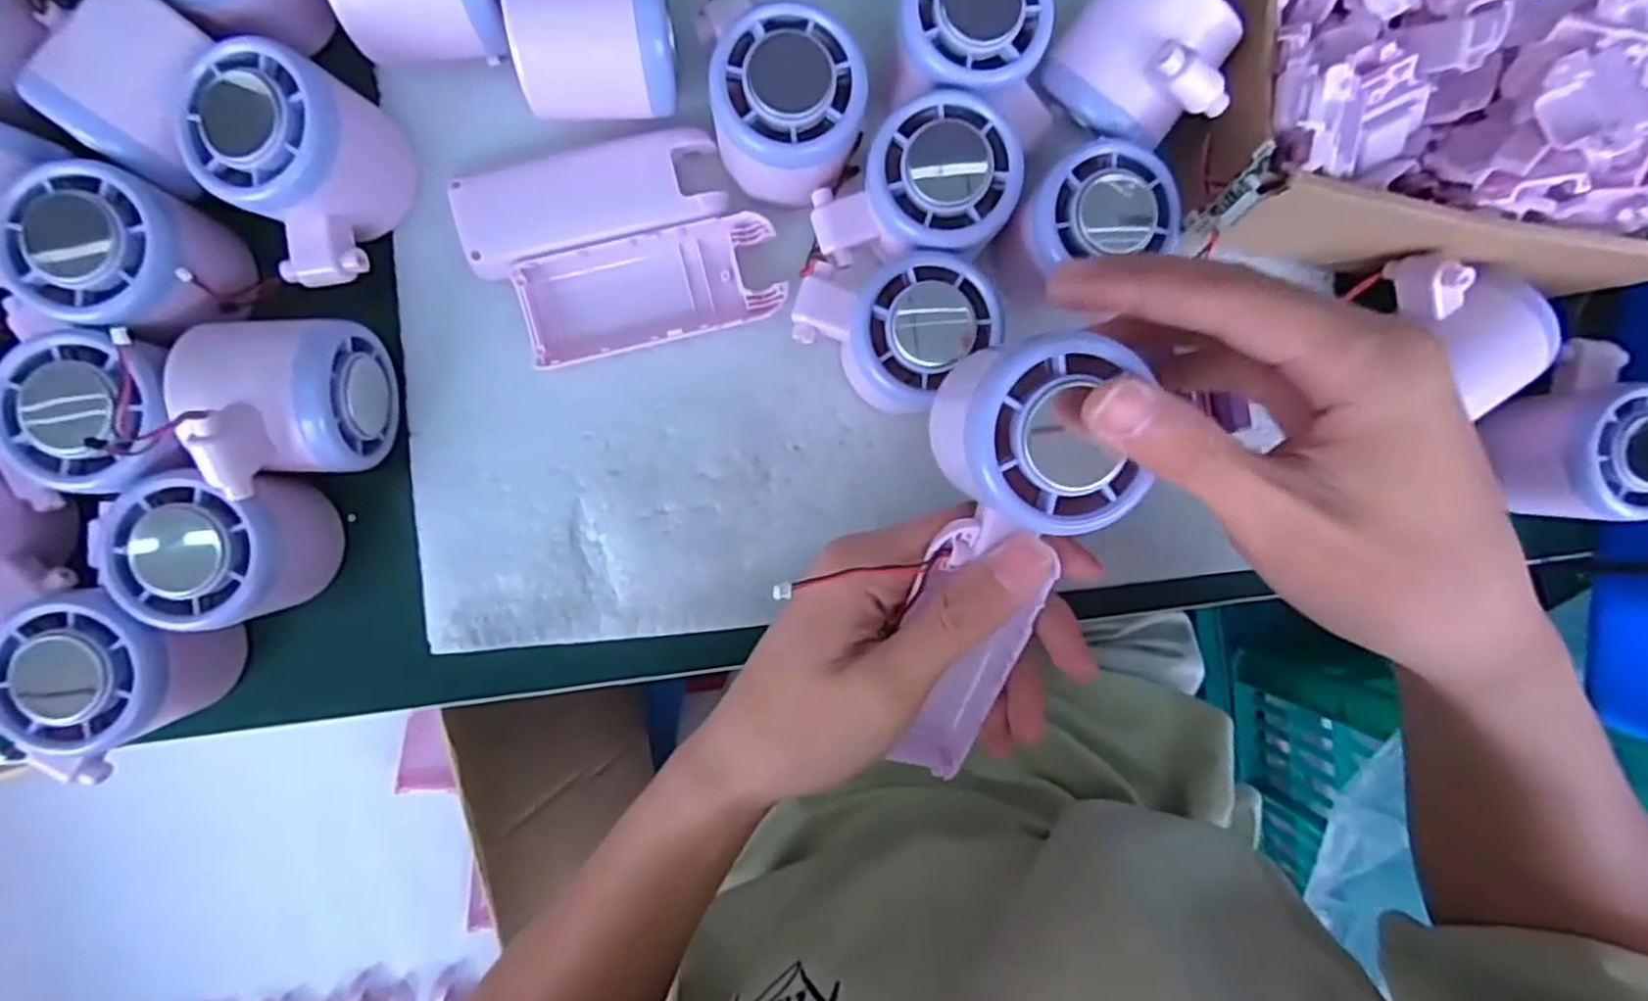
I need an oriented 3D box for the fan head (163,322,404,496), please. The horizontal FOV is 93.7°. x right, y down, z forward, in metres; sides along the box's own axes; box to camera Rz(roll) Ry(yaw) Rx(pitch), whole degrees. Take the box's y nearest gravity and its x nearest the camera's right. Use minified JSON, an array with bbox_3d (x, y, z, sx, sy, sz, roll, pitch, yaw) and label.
[{"bbox_3d":[-0.197,-0.036,0.278,0.054,0.064,0.059,0,91,-4],"label":"fan head"}]

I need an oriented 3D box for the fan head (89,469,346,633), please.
[{"bbox_3d":[-0.224,0.017,0.287,0.060,0.051,0.056,3,91,-5],"label":"fan head"}]

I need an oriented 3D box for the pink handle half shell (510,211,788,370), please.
[{"bbox_3d":[-0.070,-0.085,0.317,0.102,0.016,0.043,-15,92,-4],"label":"pink handle half shell"}]

